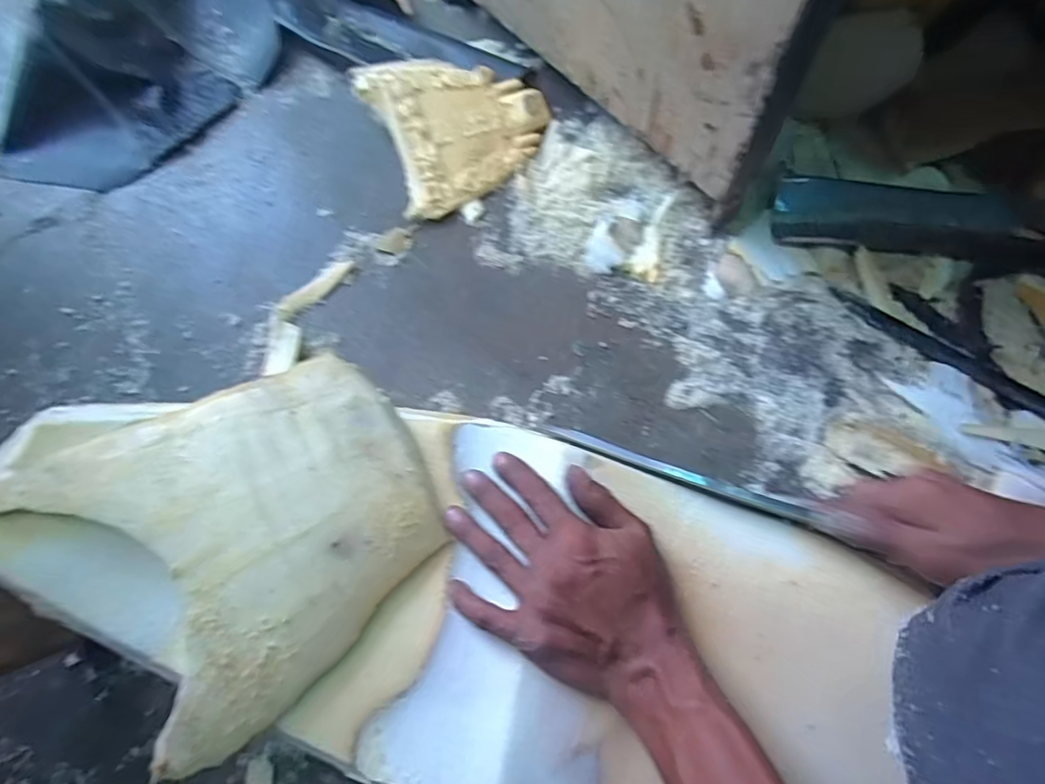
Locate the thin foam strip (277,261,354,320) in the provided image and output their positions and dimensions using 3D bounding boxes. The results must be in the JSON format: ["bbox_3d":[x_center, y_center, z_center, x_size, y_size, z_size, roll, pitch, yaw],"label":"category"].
[{"bbox_3d":[-0.221,-0.111,0.603,0.093,0.005,0.026,-40,76,-13],"label":"thin foam strip"}]

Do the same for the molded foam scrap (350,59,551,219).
[{"bbox_3d":[-0.068,-0.309,0.655,0.193,0.026,0.183,-21,88,-12],"label":"molded foam scrap"}]

